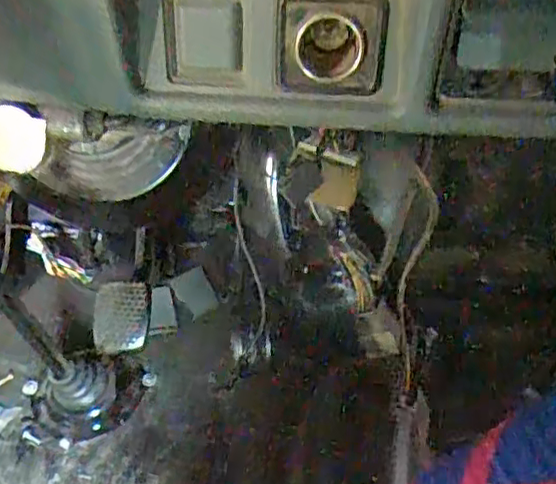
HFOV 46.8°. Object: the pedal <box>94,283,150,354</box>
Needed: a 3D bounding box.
[{"bbox_3d":[-0.137,0.065,0.563,0.048,0.012,0.060,2,82,0],"label":"pedal"}]

